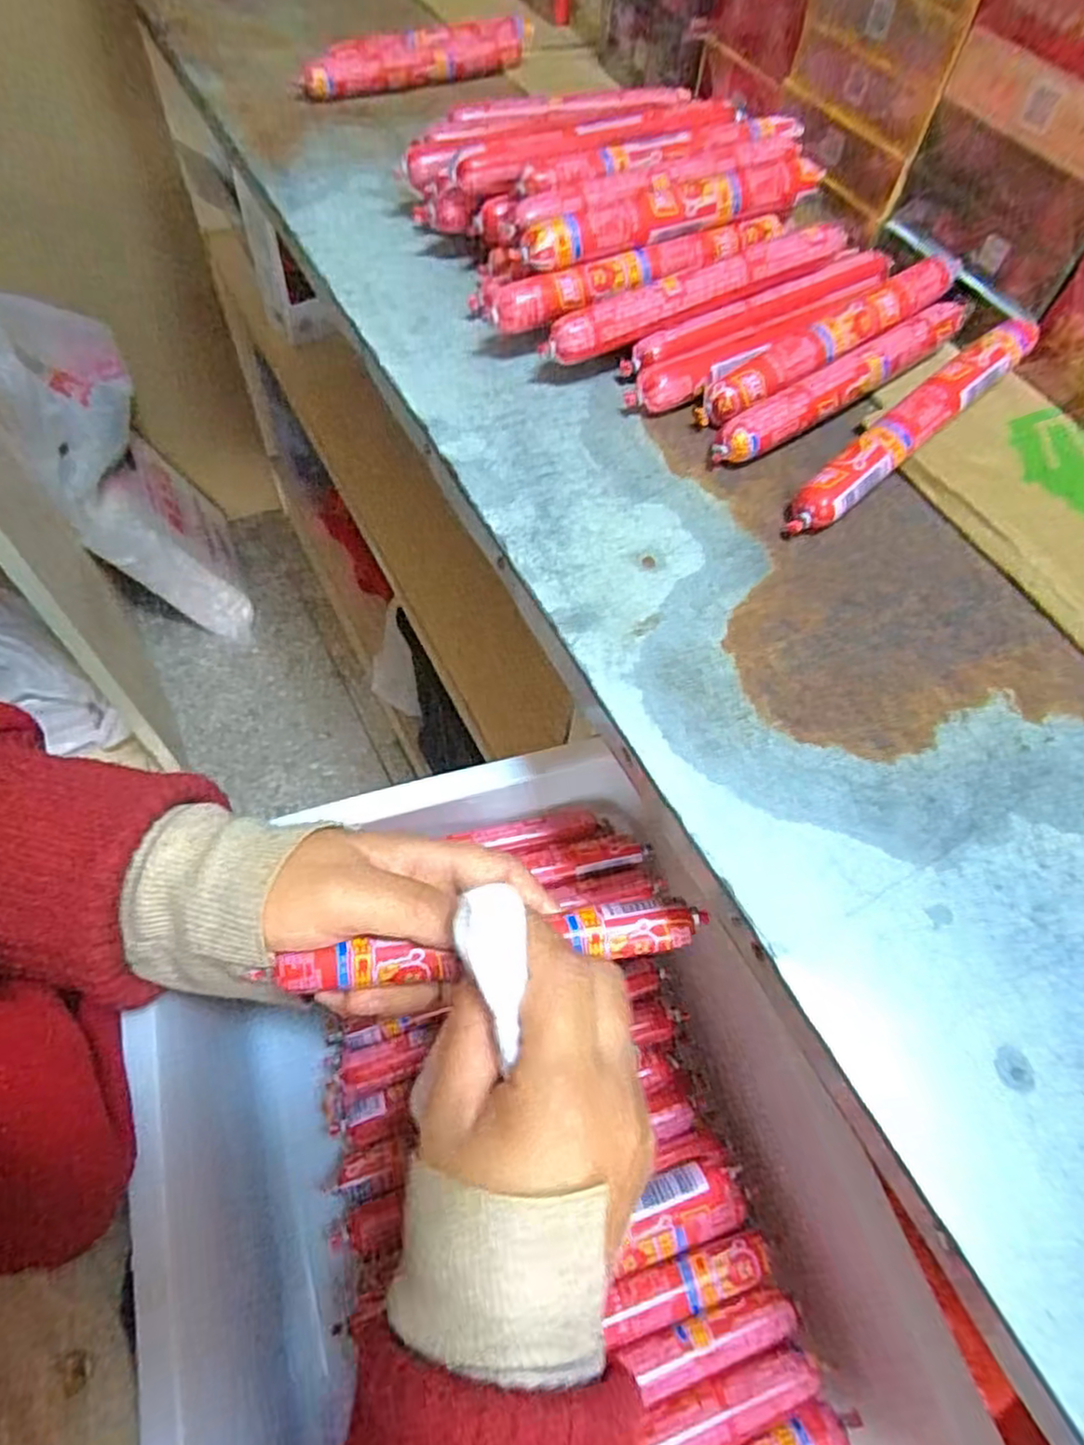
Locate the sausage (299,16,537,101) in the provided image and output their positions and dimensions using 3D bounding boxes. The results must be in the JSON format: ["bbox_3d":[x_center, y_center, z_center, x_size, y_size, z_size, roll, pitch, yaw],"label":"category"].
[{"bbox_3d":[-0.078,-0.448,0.501,0.178,0.025,0.031,-32,66,-21],"label":"sausage"}]

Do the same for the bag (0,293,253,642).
[{"bbox_3d":[-0.565,-0.335,1.031,0.166,0.510,0.215,-20,63,-16],"label":"bag"}]

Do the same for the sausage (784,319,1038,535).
[{"bbox_3d":[0.160,-0.127,0.315,0.158,0.028,0.017,-37,68,-23],"label":"sausage"}]

